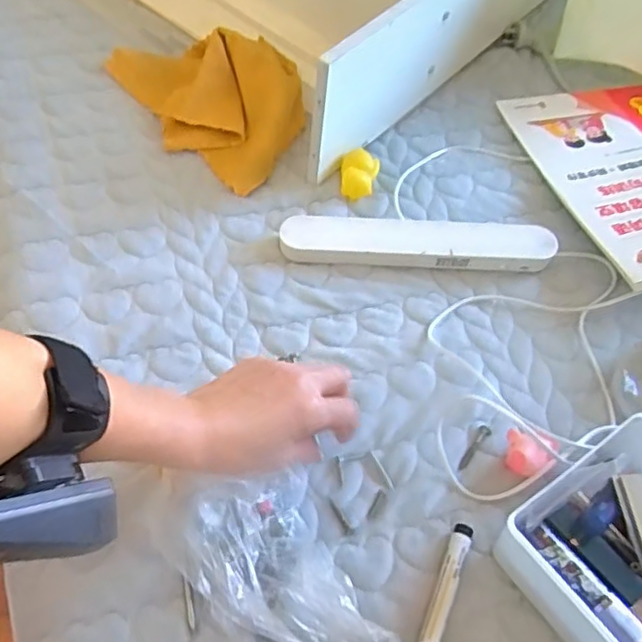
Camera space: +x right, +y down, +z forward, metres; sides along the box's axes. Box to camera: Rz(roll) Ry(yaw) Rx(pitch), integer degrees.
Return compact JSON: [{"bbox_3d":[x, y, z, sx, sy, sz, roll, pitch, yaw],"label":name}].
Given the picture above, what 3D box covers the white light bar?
[{"bbox_3d":[0.090,-0.076,0.604,0.249,0.029,0.040,2,59,-2],"label":"white light bar"}]

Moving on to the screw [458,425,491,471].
[{"bbox_3d":[0.121,0.100,0.507,0.010,0.004,0.045,29,62,16],"label":"screw"}]

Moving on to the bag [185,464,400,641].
[{"bbox_3d":[-0.019,0.173,0.400,0.090,0.056,0.157,-23,63,-16],"label":"bag"}]

